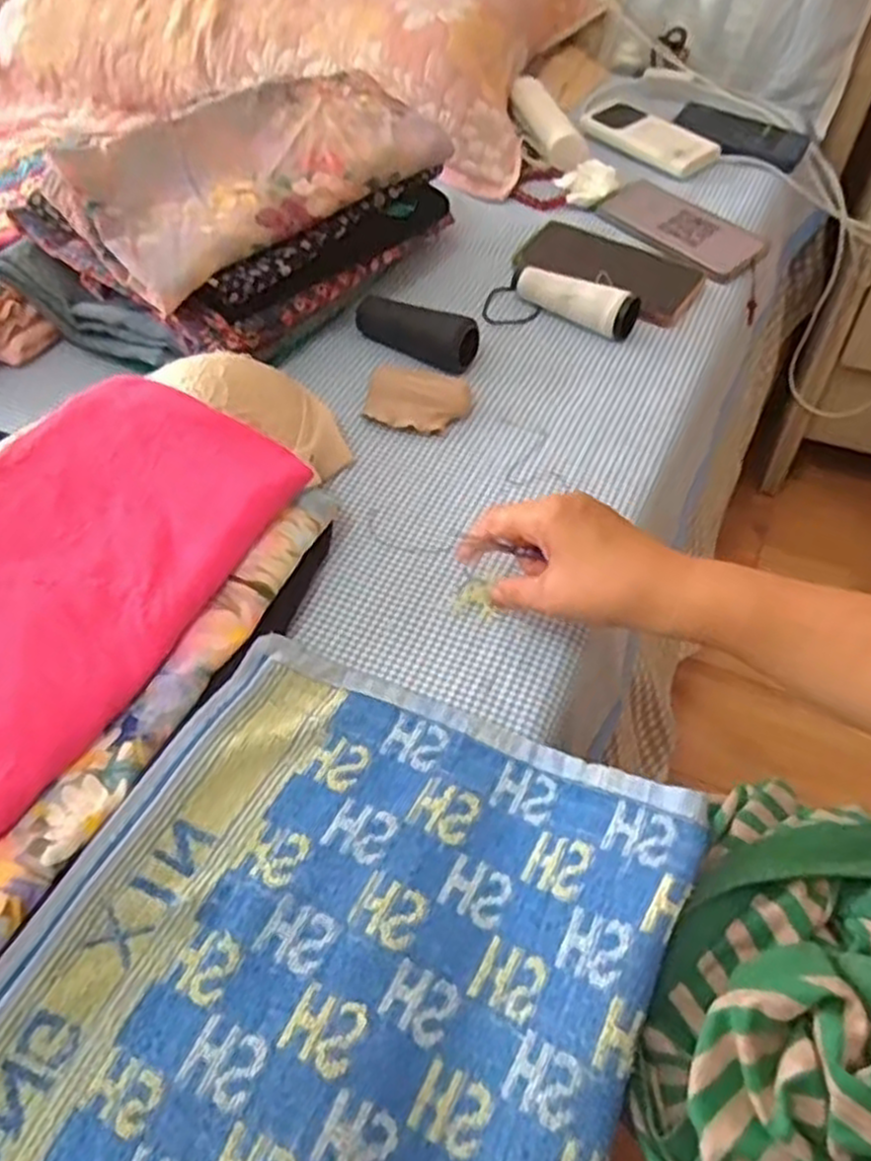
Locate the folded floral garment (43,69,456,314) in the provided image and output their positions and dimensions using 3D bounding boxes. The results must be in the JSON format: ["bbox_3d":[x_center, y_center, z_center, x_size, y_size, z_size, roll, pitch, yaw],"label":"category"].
[{"bbox_3d":[-0.141,-0.342,0.636,0.153,0.052,0.311,37,62,25],"label":"folded floral garment"}]

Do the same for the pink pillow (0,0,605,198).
[{"bbox_3d":[-0.193,-0.649,0.919,0.685,0.142,0.380,16,55,13],"label":"pink pillow"}]

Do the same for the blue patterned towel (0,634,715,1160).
[{"bbox_3d":[-0.064,0.215,0.324,0.268,0.043,0.386,20,55,12],"label":"blue patterned towel"}]

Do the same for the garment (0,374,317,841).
[{"bbox_3d":[-0.237,0.003,0.442,0.181,0.025,0.317,27,60,9],"label":"garment"}]

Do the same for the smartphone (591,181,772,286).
[{"bbox_3d":[0.240,-0.346,0.760,0.083,0.017,0.163,-35,62,-25],"label":"smartphone"}]

